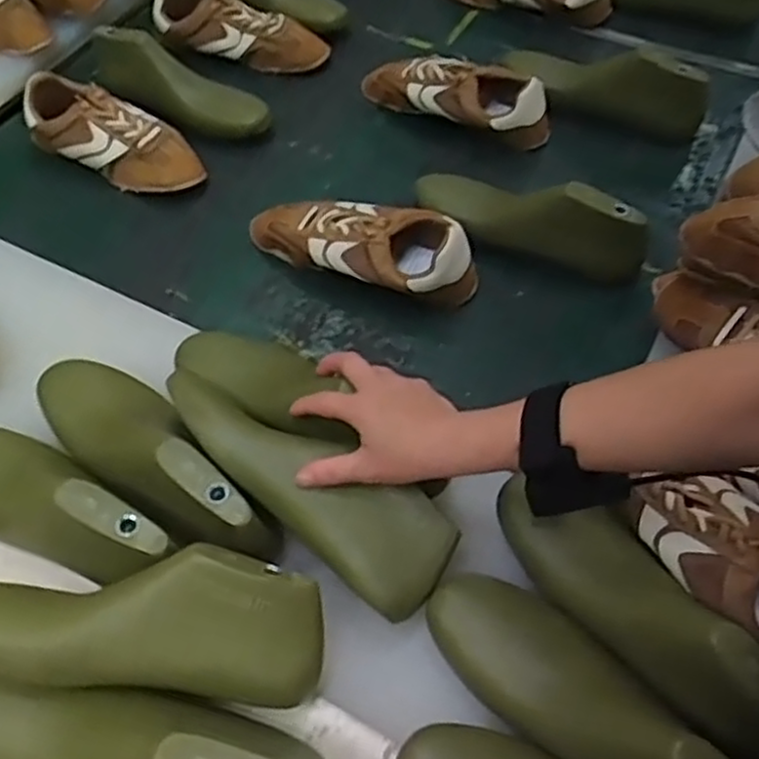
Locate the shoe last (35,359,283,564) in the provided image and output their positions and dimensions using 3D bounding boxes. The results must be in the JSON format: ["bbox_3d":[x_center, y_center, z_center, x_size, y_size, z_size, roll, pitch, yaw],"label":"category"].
[{"bbox_3d":[-0.178,0.050,0.573,0.250,0.082,0.082,35,64,21],"label":"shoe last"}]

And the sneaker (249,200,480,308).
[{"bbox_3d":[-0.017,-0.147,0.801,0.241,0.070,0.096,23,60,14],"label":"sneaker"}]

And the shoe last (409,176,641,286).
[{"bbox_3d":[0.169,-0.187,0.813,0.258,0.088,0.079,20,59,13],"label":"shoe last"}]

